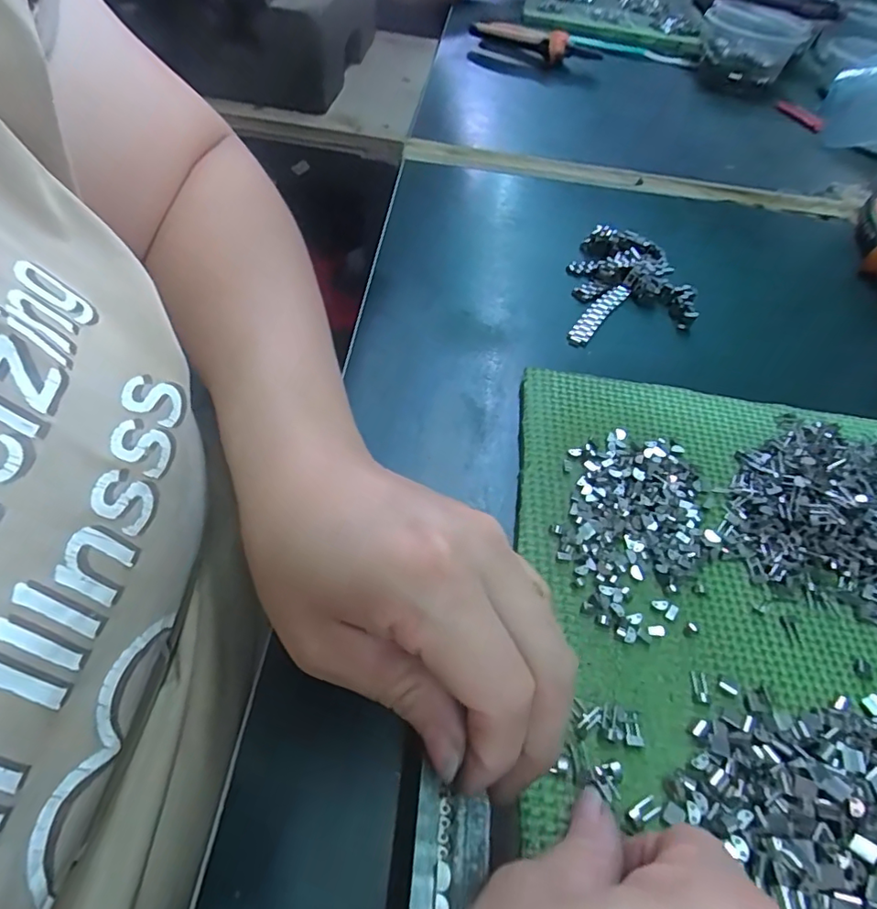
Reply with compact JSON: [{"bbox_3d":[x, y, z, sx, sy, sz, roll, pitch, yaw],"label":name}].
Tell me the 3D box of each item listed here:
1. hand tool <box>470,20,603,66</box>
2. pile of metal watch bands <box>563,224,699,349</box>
[{"bbox_3d":[0.110,-0.478,0.636,0.153,0.022,0.045,33,56,17],"label":"hand tool"},{"bbox_3d":[0.127,-0.112,0.359,0.078,0.012,0.111,10,52,0],"label":"pile of metal watch bands"}]

